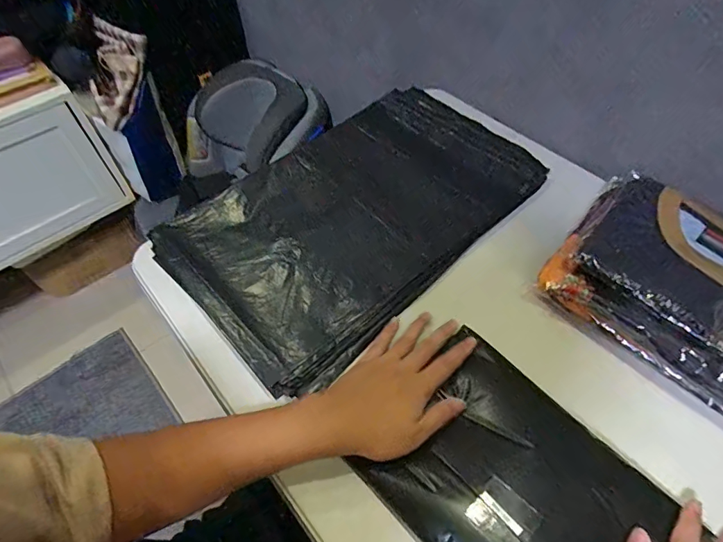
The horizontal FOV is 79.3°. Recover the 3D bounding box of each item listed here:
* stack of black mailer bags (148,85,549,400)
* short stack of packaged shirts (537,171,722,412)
[{"bbox_3d":[-0.002,-0.091,0.605,0.489,0.026,0.299,-38,62,-23],"label":"stack of black mailer bags"},{"bbox_3d":[0.362,0.017,0.478,0.199,0.069,0.265,-38,62,-23],"label":"short stack of packaged shirts"}]

